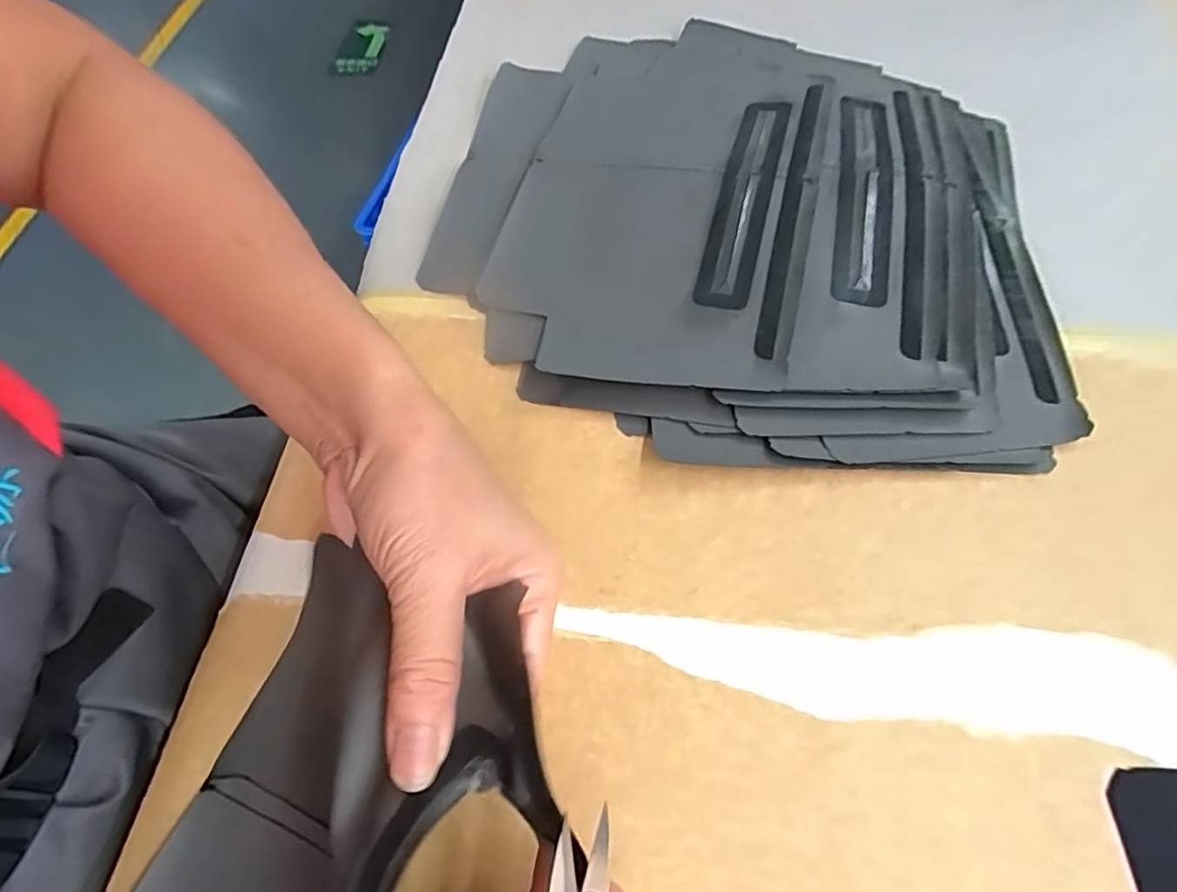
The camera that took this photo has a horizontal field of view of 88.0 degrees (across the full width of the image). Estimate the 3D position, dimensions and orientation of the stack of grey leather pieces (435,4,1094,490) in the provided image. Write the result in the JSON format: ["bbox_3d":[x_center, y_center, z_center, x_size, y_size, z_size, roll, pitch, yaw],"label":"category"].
[{"bbox_3d":[0.080,-0.145,0.354,0.328,0.026,0.326,5,63,7],"label":"stack of grey leather pieces"}]

